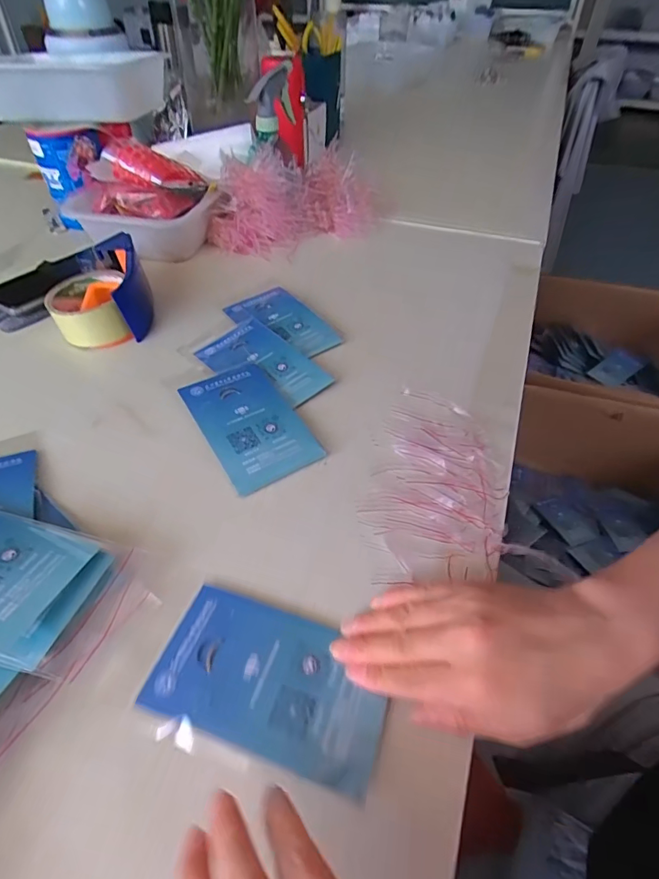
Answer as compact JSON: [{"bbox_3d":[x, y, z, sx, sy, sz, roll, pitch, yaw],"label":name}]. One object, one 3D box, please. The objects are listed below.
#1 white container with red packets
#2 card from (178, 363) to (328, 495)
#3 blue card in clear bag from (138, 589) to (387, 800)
[{"bbox_3d":[-0.260,-0.322,0.639,0.198,0.113,0.138,22,50,18],"label":"white container with red packets"},{"bbox_3d":[-0.072,-0.017,0.422,0.083,0.005,0.135,-24,56,-23],"label":"card"},{"bbox_3d":[-0.035,0.142,0.275,0.133,0.006,0.085,12,49,12],"label":"blue card in clear bag"}]

